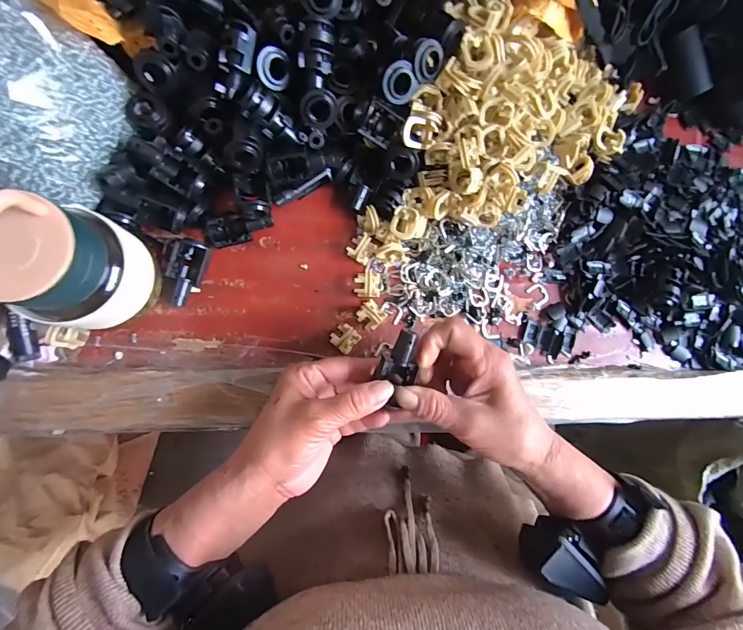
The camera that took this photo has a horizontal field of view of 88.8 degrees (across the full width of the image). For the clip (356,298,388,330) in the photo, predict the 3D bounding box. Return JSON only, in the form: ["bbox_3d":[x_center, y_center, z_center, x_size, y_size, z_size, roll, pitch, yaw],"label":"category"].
[{"bbox_3d":[0.000,0.000,0.329,0.021,0.013,0.021,-44,92,-8],"label":"clip"}]

